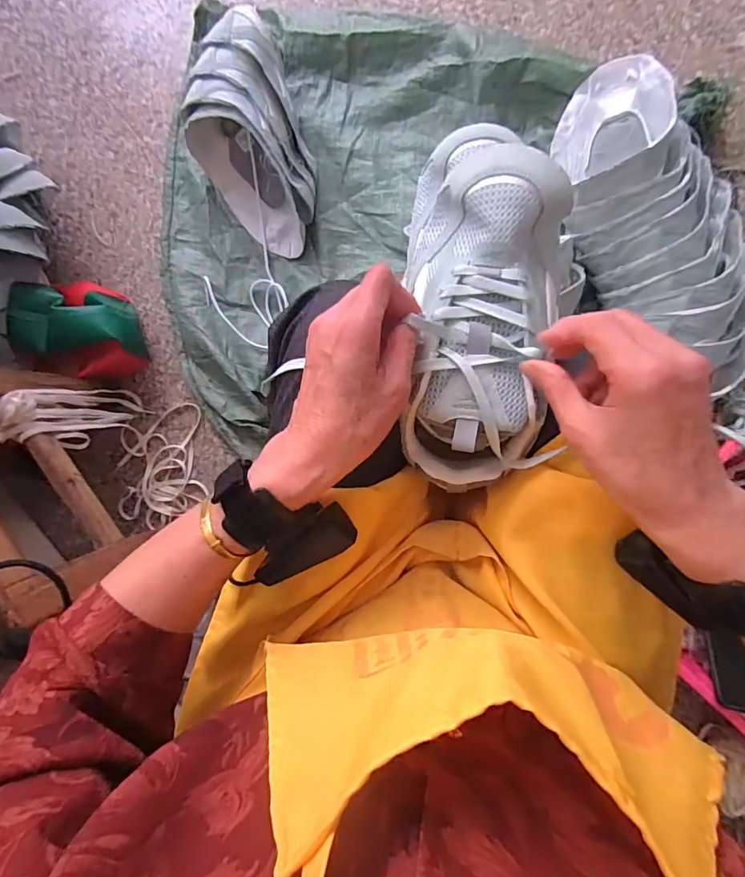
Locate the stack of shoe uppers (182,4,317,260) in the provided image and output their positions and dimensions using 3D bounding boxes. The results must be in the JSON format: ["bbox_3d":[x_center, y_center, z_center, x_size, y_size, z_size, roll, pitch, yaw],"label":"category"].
[{"bbox_3d":[-0.202,-0.457,0.750,0.185,0.142,0.288,-14,90,6],"label":"stack of shoe uppers"}]

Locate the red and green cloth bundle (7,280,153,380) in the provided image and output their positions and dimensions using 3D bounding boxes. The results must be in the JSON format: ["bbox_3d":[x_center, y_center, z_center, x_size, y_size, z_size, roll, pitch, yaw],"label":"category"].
[{"bbox_3d":[-0.494,-0.187,0.816,0.199,0.127,0.176,-2,91,6],"label":"red and green cloth bundle"}]

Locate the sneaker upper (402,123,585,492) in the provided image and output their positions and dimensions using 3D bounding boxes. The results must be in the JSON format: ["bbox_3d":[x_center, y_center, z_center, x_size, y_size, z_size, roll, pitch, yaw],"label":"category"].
[{"bbox_3d":[0.083,-0.101,0.365,0.114,0.080,0.276,4,92,6],"label":"sneaker upper"}]

